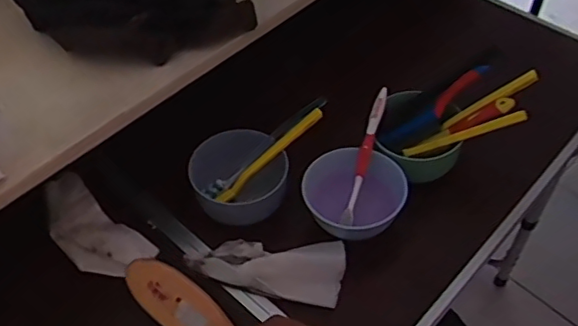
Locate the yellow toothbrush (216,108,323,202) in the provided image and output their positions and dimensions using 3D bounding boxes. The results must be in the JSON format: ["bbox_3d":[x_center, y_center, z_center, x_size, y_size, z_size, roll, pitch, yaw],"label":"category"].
[{"bbox_3d":[-0.022,-0.009,0.683,0.152,0.015,0.018,-42,58,2],"label":"yellow toothbrush"}]

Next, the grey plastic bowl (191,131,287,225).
[{"bbox_3d":[-0.056,0.016,0.682,0.108,0.048,0.104,-19,53,-12],"label":"grey plastic bowl"}]

